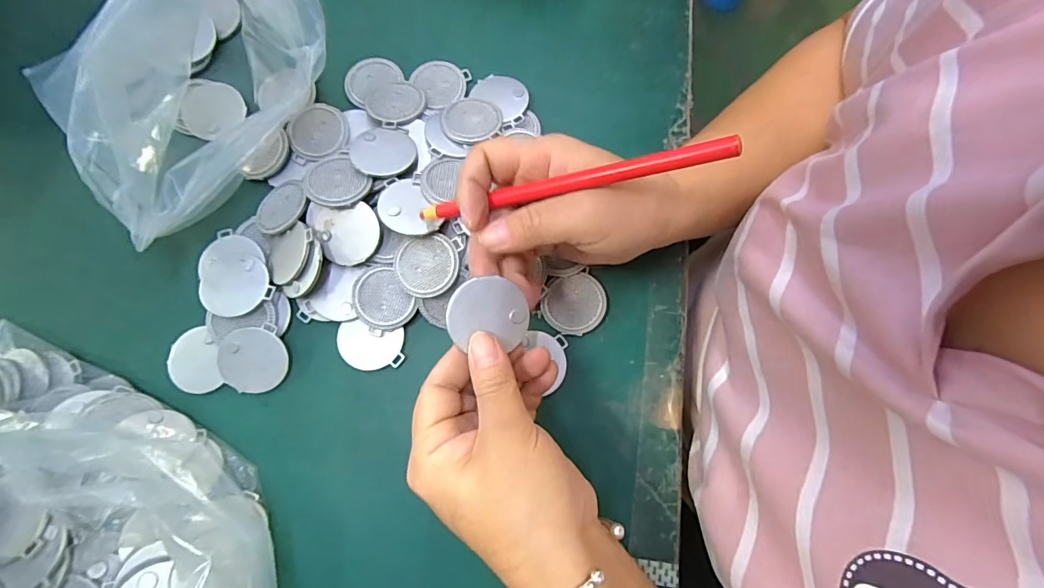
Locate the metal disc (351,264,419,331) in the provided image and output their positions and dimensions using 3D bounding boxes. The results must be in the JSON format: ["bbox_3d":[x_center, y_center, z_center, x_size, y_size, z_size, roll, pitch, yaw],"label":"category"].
[{"bbox_3d":[-0.088,0.004,0.287,0.034,0.004,0.040,-35,92,-7],"label":"metal disc"}]

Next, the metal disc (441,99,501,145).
[{"bbox_3d":[-0.034,-0.117,0.307,0.039,0.004,0.038,2,63,-5],"label":"metal disc"}]

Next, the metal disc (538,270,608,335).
[{"bbox_3d":[0.033,0.007,0.294,0.041,0.006,0.037,-12,79,-3],"label":"metal disc"}]

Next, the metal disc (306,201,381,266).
[{"bbox_3d":[-0.111,-0.037,0.284,0.044,0.004,0.037,0,93,2],"label":"metal disc"}]

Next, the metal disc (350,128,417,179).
[{"bbox_3d":[-0.088,-0.091,0.293,0.039,0.004,0.040,6,61,-11],"label":"metal disc"}]

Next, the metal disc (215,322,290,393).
[{"bbox_3d":[-0.167,0.041,0.283,0.041,0.004,0.038,0,93,-7],"label":"metal disc"}]

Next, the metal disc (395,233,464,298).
[{"bbox_3d":[-0.058,-0.018,0.279,0.040,0.004,0.038,-1,82,8],"label":"metal disc"}]

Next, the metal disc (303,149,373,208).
[{"bbox_3d":[-0.115,-0.070,0.283,0.035,0.008,0.038,0,79,-1],"label":"metal disc"}]

